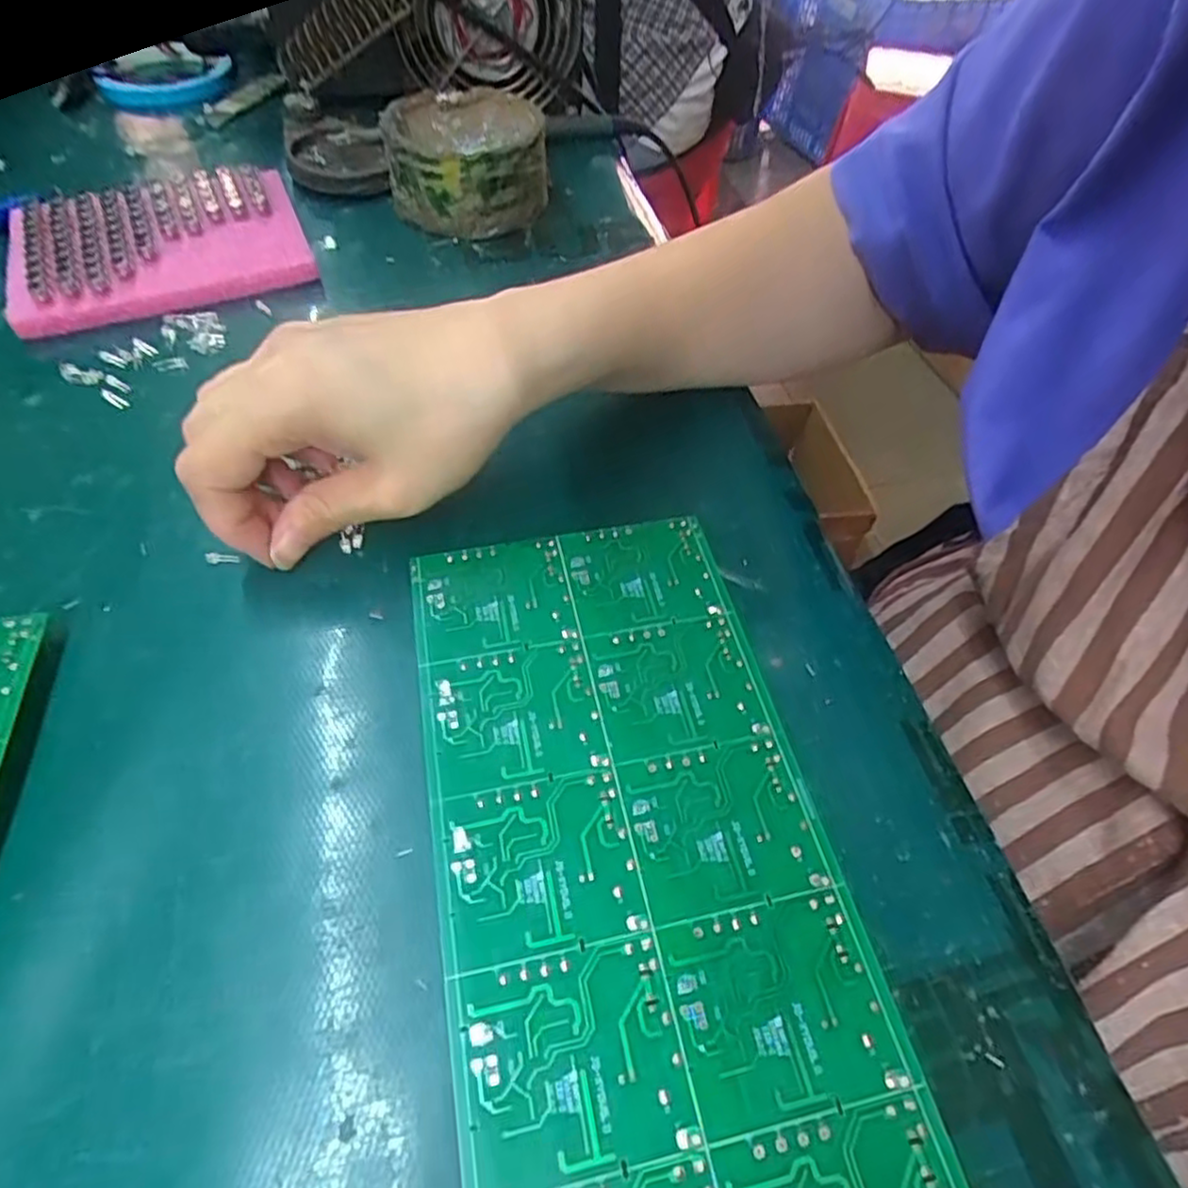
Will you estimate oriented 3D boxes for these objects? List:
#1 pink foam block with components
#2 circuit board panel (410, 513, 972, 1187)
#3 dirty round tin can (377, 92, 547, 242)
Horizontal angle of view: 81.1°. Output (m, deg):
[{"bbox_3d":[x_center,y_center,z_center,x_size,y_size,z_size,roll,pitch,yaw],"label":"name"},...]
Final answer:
[{"bbox_3d":[-0.226,-0.183,0.363,0.138,0.025,0.099,-22,58,-18],"label":"pink foam block with components"},{"bbox_3d":[0.010,0.068,0.196,0.106,0.005,0.222,-9,55,-9],"label":"circuit board panel"},{"bbox_3d":[-0.075,-0.256,0.412,0.091,0.049,0.094,-9,55,-9],"label":"dirty round tin can"}]

